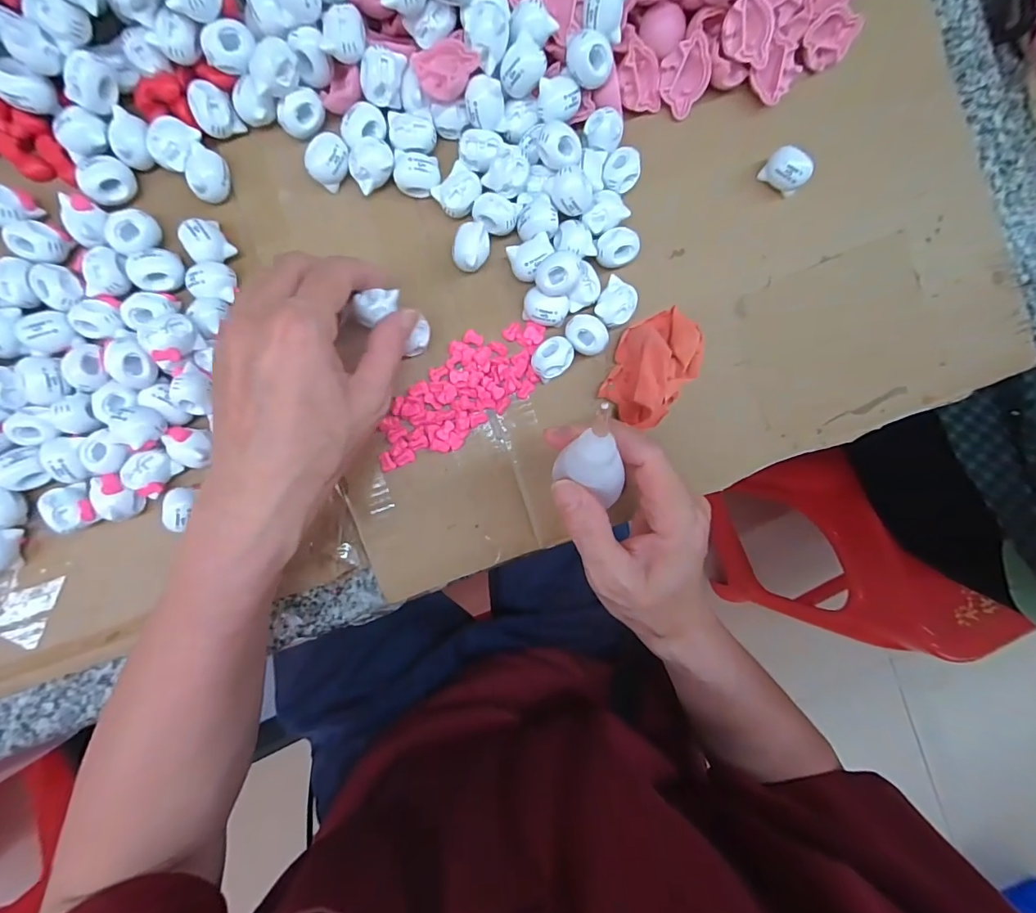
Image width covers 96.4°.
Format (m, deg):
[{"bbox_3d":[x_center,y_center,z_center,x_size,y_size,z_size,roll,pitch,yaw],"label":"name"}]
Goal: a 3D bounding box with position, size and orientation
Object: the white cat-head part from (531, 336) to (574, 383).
[{"bbox_3d":[0.020,-0.058,0.271,0.027,0.016,0.020,-44,95,-2],"label":"white cat-head part"}]

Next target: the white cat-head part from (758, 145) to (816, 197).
[{"bbox_3d":[0.163,-0.173,0.282,0.020,0.022,0.025,-39,94,-3],"label":"white cat-head part"}]

